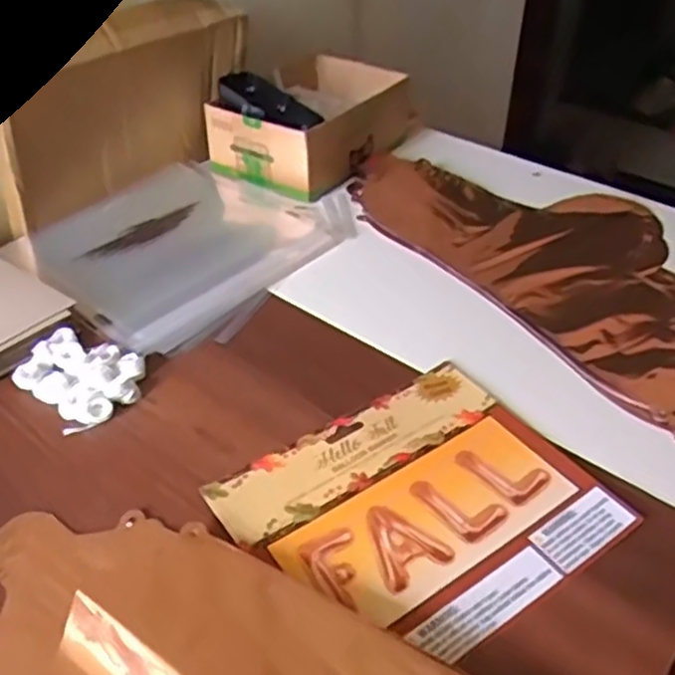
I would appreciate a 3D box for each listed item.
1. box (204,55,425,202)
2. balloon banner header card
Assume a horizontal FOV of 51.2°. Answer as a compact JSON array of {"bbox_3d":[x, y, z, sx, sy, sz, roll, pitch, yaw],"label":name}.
[{"bbox_3d":[-0.018,-0.216,0.709,0.129,0.074,0.192,25,46,27],"label":"box"},{"bbox_3d":[0.046,0.094,0.402,0.187,0.004,0.159,-24,46,-26],"label":"balloon banner header card"}]

